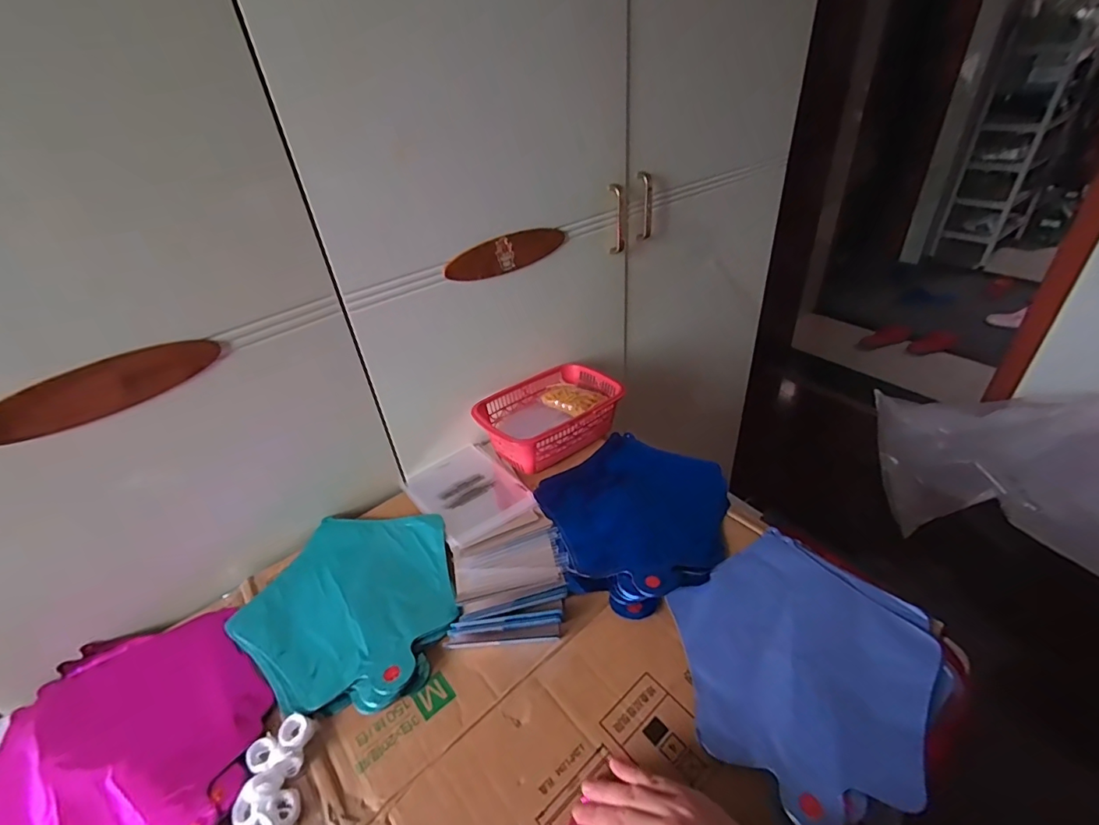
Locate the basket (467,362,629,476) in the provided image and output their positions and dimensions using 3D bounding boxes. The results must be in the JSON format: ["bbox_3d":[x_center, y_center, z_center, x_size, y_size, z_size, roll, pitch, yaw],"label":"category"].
[{"bbox_3d":[-0.002,0.005,0.753,0.207,0.066,0.141,-26,39,-27],"label":"basket"}]

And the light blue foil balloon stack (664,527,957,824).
[{"bbox_3d":[0.238,0.228,0.469,0.248,0.014,0.216,-31,42,-32],"label":"light blue foil balloon stack"}]

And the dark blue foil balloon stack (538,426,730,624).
[{"bbox_3d":[0.105,0.122,0.624,0.242,0.020,0.229,-28,40,-29],"label":"dark blue foil balloon stack"}]

